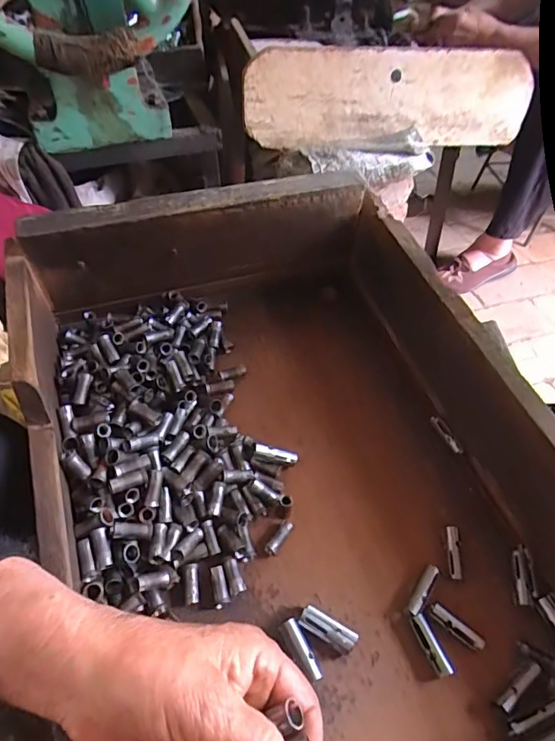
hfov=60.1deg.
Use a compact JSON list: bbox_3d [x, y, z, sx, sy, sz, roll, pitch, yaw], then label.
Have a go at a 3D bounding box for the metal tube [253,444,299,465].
[{"bbox_3d":[-0.001,0.066,0.373,0.040,0.012,0.008,17,47,-19],"label":"metal tube"}]

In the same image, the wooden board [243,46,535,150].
[{"bbox_3d":[0.199,-0.459,0.824,0.503,0.151,0.035,-5,45,-8],"label":"wooden board"}]

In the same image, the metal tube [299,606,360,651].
[{"bbox_3d":[0.032,0.169,0.312,0.037,0.013,0.012,26,52,16],"label":"metal tube"}]

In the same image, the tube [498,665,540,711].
[{"bbox_3d":[0.150,0.195,0.296,0.036,0.006,0.007,-26,57,-25],"label":"tube"}]

